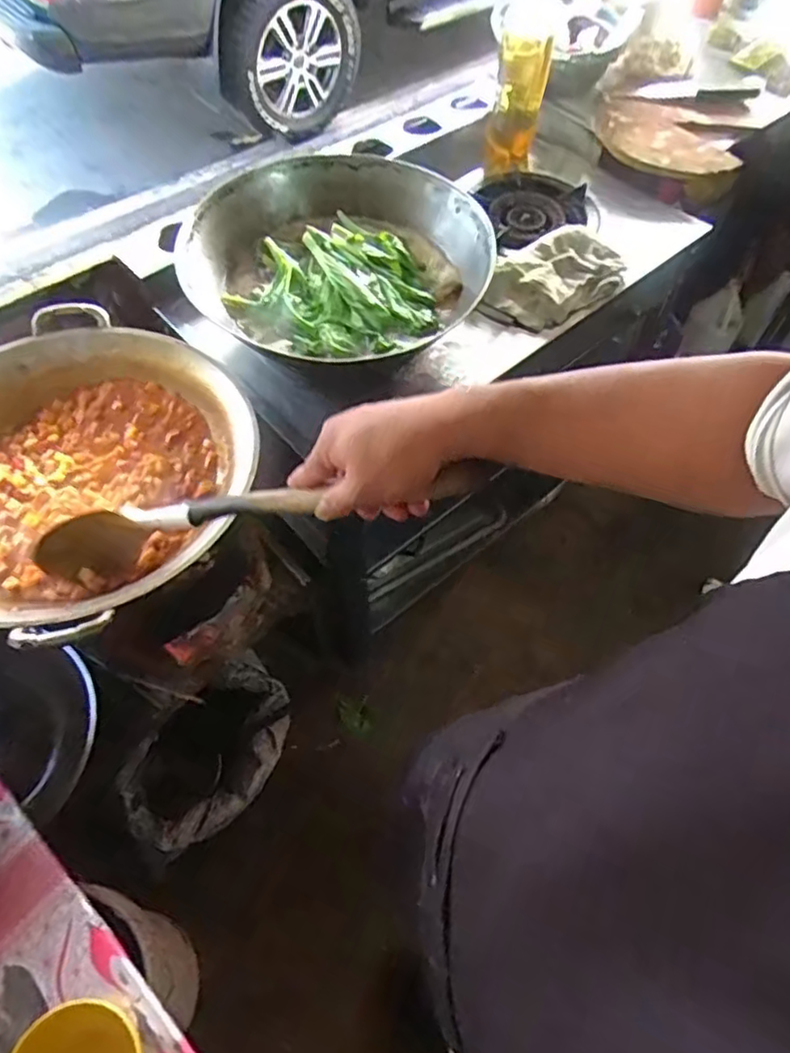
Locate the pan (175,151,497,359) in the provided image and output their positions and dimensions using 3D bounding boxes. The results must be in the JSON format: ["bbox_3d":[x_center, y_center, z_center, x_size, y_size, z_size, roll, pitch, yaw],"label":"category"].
[{"bbox_3d":[-0.078,-0.401,0.934,0.413,0.083,0.349,6,60,2],"label":"pan"}]

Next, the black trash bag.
[{"bbox_3d":[-0.361,0.448,1.282,0.212,0.149,0.368,30,64,15],"label":"black trash bag"}]

